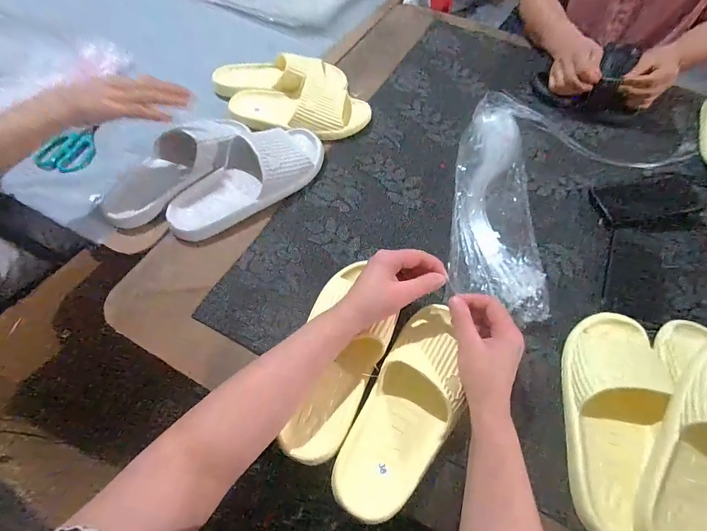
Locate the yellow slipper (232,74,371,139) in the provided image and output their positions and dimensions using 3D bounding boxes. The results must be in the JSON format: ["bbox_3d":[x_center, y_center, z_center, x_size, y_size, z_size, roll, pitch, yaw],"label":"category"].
[{"bbox_3d":[-0.095,-0.283,0.670,0.240,0.069,0.106,6,60,2],"label":"yellow slipper"}]

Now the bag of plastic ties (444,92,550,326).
[{"bbox_3d":[0.228,-0.135,0.617,0.127,0.030,0.464,9,60,4],"label":"bag of plastic ties"}]

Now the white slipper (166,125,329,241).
[{"bbox_3d":[-0.159,-0.137,0.573,0.114,0.066,0.272,40,66,20],"label":"white slipper"}]

